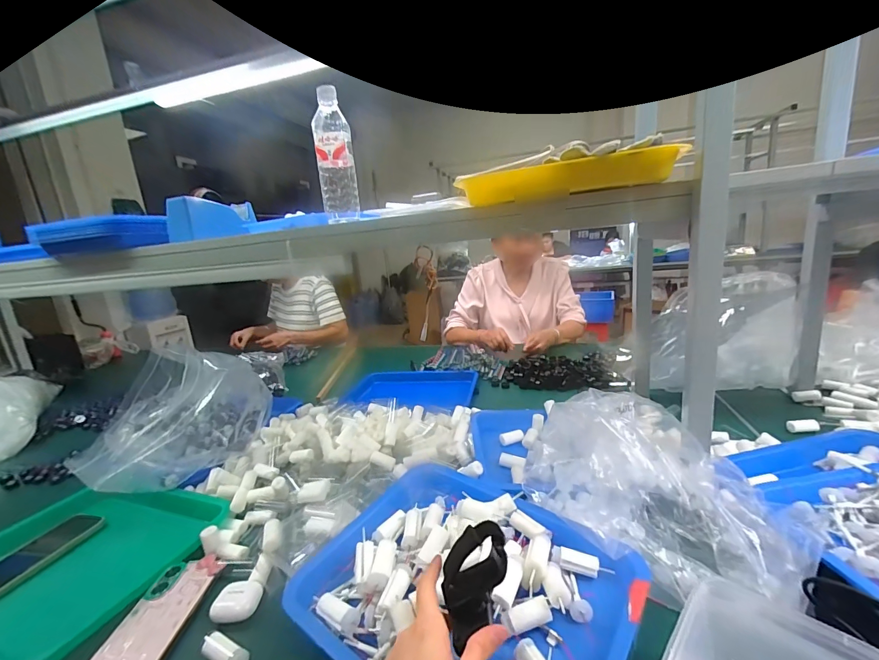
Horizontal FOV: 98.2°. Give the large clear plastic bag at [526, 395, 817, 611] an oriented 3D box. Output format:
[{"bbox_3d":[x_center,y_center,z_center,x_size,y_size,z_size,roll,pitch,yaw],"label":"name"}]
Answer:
[{"bbox_3d":[0.252,0.189,0.496,0.266,0.120,0.258,-4,13,9],"label":"large clear plastic bag"}]

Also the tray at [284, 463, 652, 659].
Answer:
[{"bbox_3d":[0.020,0.267,0.419,0.337,0.062,0.261,5,17,39],"label":"tray"}]

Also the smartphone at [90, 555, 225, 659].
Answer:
[{"bbox_3d":[-0.317,0.326,0.421,0.076,0.015,0.166,-5,13,5],"label":"smartphone"}]

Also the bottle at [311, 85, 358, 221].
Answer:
[{"bbox_3d":[-0.185,-0.305,0.678,0.067,0.205,0.053,-8,14,-11],"label":"bottle"}]

